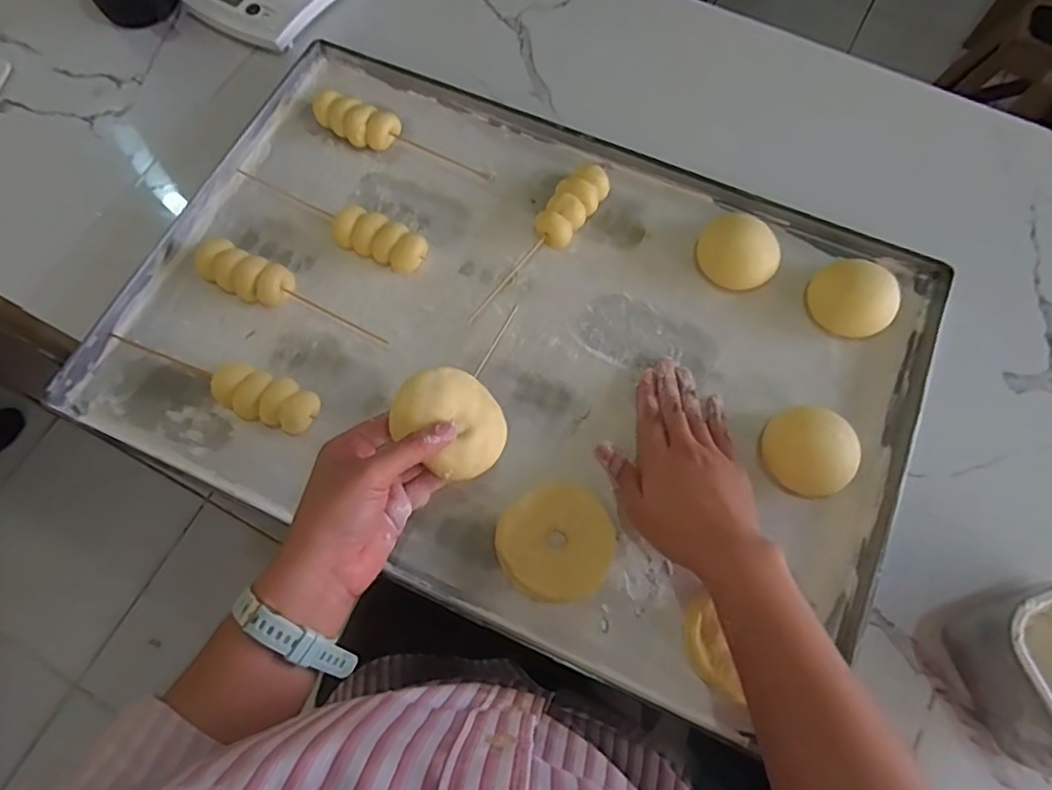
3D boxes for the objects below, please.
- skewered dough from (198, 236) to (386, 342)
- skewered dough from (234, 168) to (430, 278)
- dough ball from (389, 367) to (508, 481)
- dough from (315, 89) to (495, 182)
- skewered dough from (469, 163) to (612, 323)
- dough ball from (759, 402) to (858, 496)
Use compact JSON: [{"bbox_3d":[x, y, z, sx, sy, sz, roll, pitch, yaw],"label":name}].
[{"bbox_3d":[-0.193,-0.084,0.501,0.164,0.027,0.035,22,73,8],"label":"skewered dough"},{"bbox_3d":[-0.170,-0.155,0.528,0.185,0.027,0.036,24,73,8],"label":"skewered dough"},{"bbox_3d":[-0.047,0.017,0.395,0.074,0.026,0.058,48,68,-13],"label":"dough ball"},{"bbox_3d":[-0.114,-0.231,0.554,0.169,0.027,0.035,24,73,8],"label":"dough"},{"bbox_3d":[0.013,-0.130,0.519,0.036,0.026,0.168,35,75,11],"label":"skewered dough"},{"bbox_3d":[0.211,0.042,0.456,0.063,0.030,0.056,24,73,8],"label":"dough ball"}]

